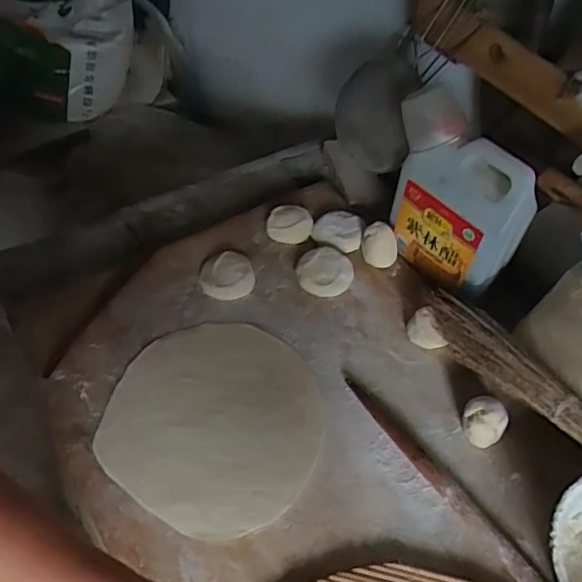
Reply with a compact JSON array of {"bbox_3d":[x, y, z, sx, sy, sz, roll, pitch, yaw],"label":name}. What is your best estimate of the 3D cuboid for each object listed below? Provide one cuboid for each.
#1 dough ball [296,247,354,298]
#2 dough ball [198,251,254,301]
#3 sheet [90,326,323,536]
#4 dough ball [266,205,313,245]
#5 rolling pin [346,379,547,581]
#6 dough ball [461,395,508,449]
[{"bbox_3d":[0.044,-0.026,0.759,0.071,0.026,0.066,0,51,0],"label":"dough ball"},{"bbox_3d":[-0.083,-0.023,0.755,0.068,0.028,0.064,0,51,0],"label":"dough ball"},{"bbox_3d":[-0.083,0.138,0.644,0.233,0.012,0.229,30,57,20],"label":"sheet"},{"bbox_3d":[-0.001,-0.093,0.813,0.062,0.031,0.051,6,51,1],"label":"dough ball"},{"bbox_3d":[0.189,0.228,0.570,0.025,0.022,0.381,-29,57,-21],"label":"rolling pin"},{"bbox_3d":[0.210,0.140,0.633,0.047,0.038,0.044,1,51,-1],"label":"dough ball"}]

